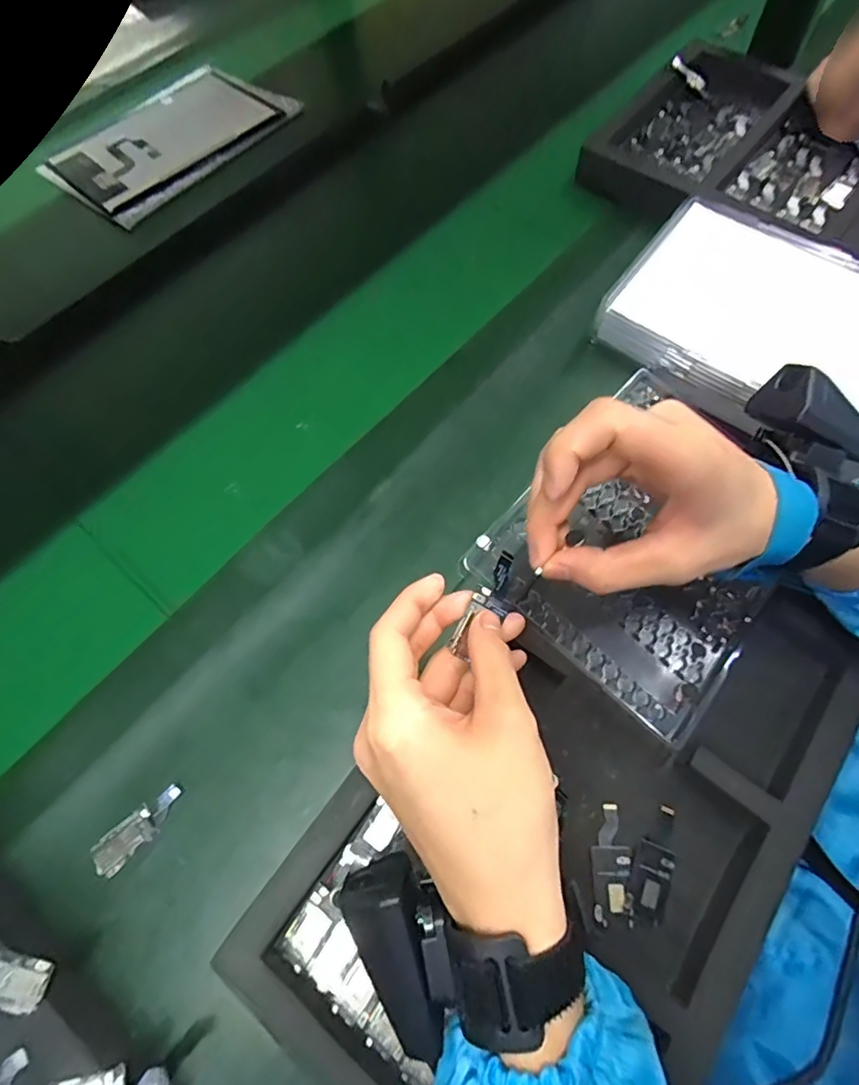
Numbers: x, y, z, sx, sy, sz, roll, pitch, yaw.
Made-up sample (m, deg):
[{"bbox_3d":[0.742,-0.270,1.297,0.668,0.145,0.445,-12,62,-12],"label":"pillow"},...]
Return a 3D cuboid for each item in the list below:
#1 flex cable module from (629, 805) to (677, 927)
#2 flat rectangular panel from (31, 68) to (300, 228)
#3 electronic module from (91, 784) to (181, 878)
[{"bbox_3d":[0.129,0.184,0.302,0.021,0.004,0.063,24,68,12],"label":"flex cable module"},{"bbox_3d":[-0.306,-0.481,0.635,0.172,0.017,0.269,37,71,17],"label":"flat rectangular panel"},{"bbox_3d":[-0.182,0.178,0.331,0.060,0.006,0.022,-42,71,-16],"label":"electronic module"}]

